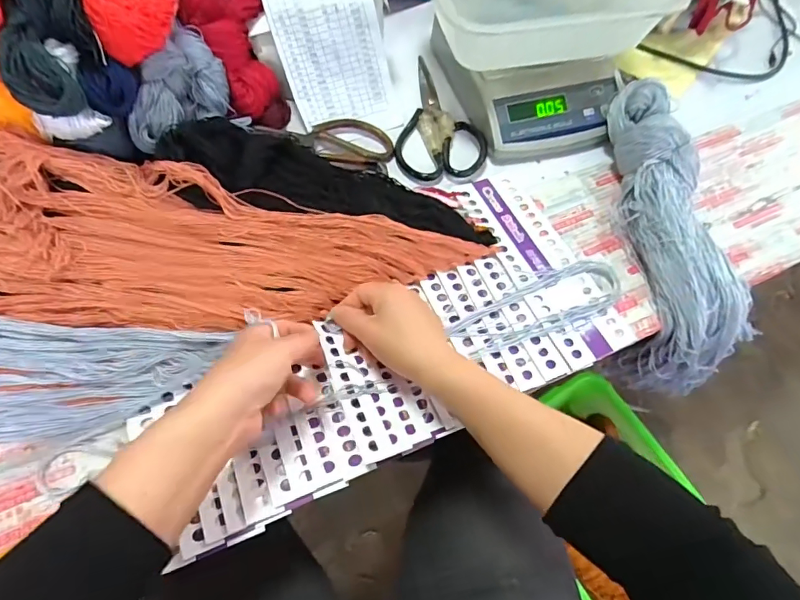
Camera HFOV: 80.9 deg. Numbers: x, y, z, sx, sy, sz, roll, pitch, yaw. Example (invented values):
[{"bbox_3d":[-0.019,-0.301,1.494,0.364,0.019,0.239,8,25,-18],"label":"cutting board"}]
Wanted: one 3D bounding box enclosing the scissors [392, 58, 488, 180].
[{"bbox_3d":[0.040,-0.237,0.591,0.106,0.015,0.202,-5,66,-7],"label":"scissors"}]

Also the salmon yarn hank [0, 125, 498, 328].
[{"bbox_3d":[-0.214,-0.054,0.422,0.609,0.113,0.148,5,65,-3],"label":"salmon yarn hank"}]

